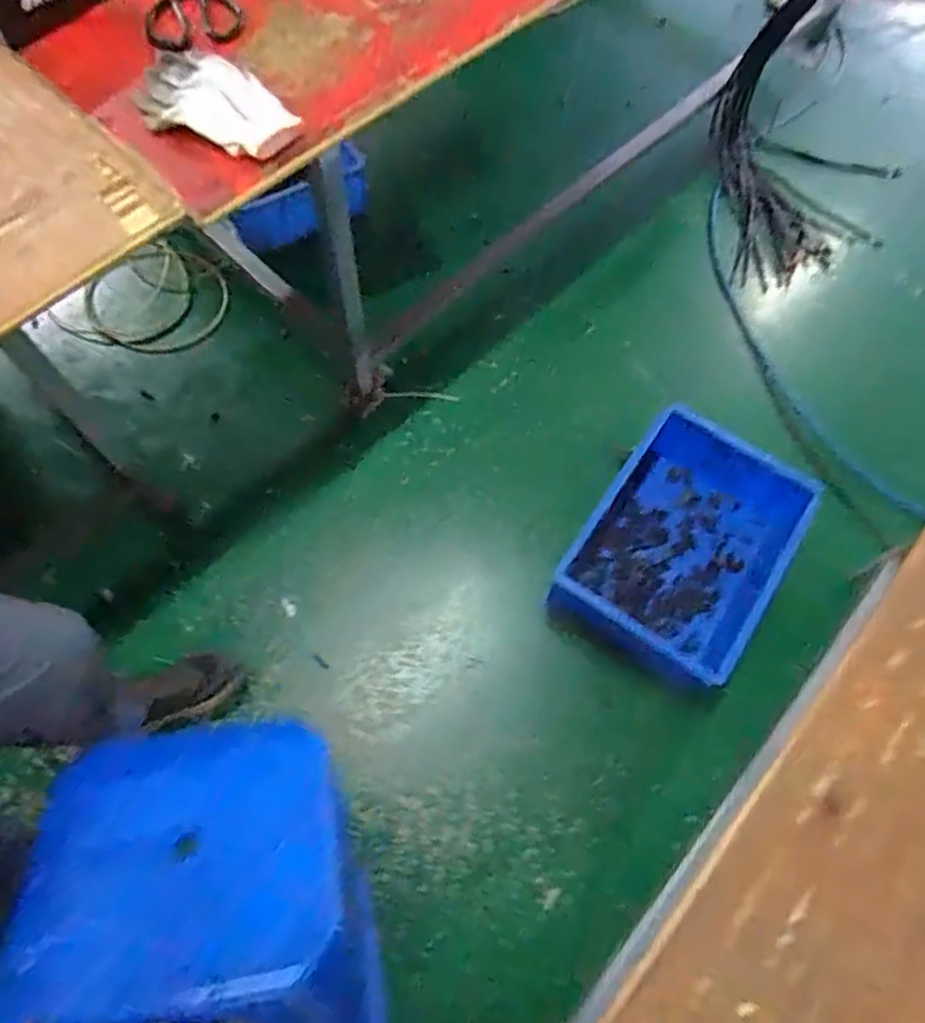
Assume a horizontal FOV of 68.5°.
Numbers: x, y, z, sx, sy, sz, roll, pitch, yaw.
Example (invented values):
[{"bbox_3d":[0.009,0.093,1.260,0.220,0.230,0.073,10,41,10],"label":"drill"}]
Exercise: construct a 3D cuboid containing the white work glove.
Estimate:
[{"bbox_3d":[-0.309,-0.499,0.829,0.202,0.030,0.109,30,70,9],"label":"white work glove"}]

